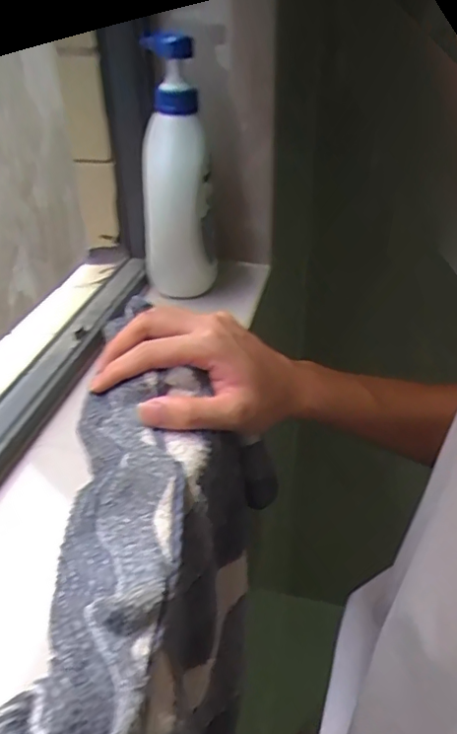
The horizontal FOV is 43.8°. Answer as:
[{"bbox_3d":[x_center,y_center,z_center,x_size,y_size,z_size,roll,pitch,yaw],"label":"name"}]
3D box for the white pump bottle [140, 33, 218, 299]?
[{"bbox_3d":[-0.045,-0.162,0.476,0.056,0.193,0.053,-7,35,-9],"label":"white pump bottle"}]

